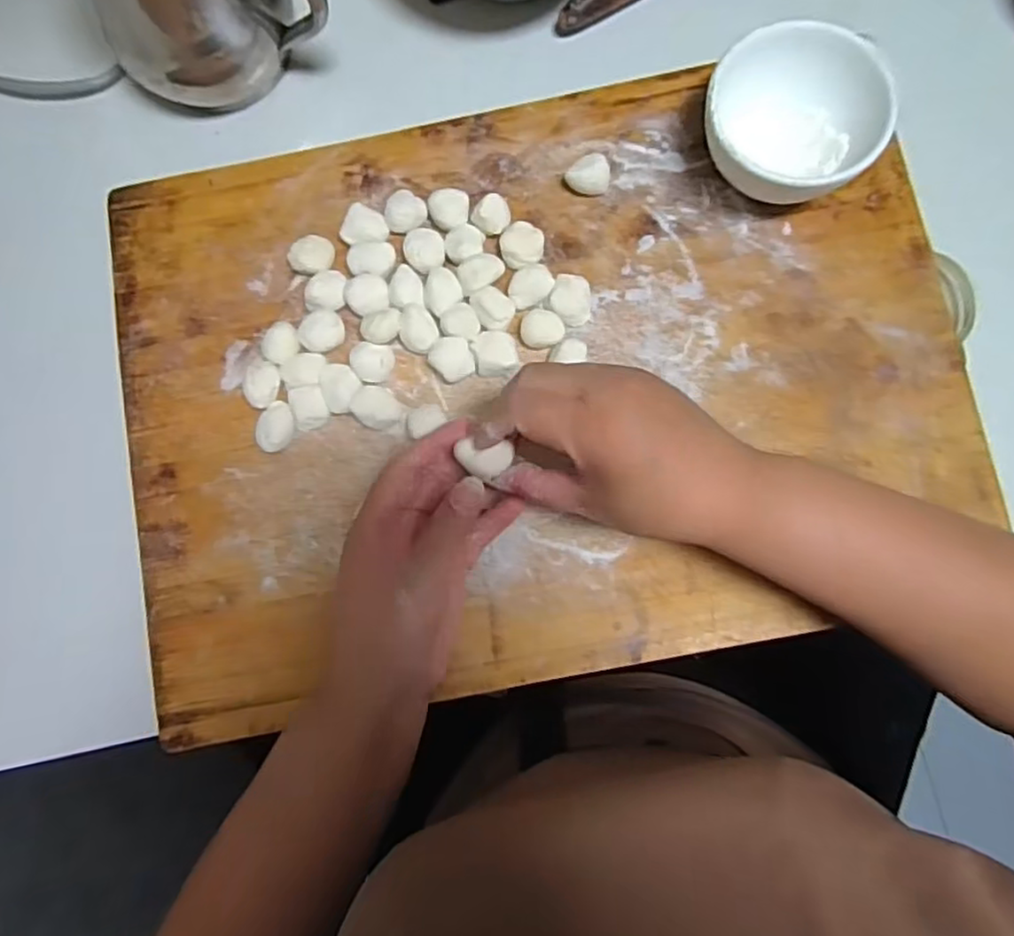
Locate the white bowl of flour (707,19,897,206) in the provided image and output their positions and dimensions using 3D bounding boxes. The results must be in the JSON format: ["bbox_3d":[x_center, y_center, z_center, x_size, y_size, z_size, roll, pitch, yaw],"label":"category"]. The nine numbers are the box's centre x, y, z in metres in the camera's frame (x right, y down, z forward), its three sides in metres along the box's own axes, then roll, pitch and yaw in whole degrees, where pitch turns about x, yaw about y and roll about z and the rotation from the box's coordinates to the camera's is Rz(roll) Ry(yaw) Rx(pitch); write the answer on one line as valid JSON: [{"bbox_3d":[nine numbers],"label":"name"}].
[{"bbox_3d":[0.160,-0.195,0.376,0.092,0.053,0.100,0,82,3],"label":"white bowl of flour"}]

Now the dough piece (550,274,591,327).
[{"bbox_3d":[0.038,-0.099,0.396,0.023,0.015,0.026,3,82,4],"label":"dough piece"}]

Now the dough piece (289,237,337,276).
[{"bbox_3d":[-0.119,-0.130,0.412,0.024,0.017,0.024,0,82,3],"label":"dough piece"}]

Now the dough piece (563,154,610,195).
[{"bbox_3d":[0.049,-0.177,0.407,0.026,0.021,0.018,-2,82,3],"label":"dough piece"}]

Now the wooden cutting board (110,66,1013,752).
[{"bbox_3d":[0.013,-0.057,0.401,0.492,0.036,0.351,-12,82,5],"label":"wooden cutting board"}]

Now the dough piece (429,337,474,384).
[{"bbox_3d":[-0.031,-0.064,0.392,0.024,0.014,0.026,0,82,3],"label":"dough piece"}]

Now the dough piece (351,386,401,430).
[{"bbox_3d":[-0.078,-0.036,0.398,0.024,0.012,0.027,-40,82,-2],"label":"dough piece"}]

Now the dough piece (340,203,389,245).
[{"bbox_3d":[-0.086,-0.147,0.413,0.027,0.015,0.025,0,82,3],"label":"dough piece"}]

